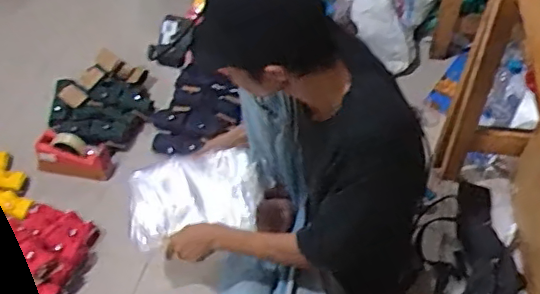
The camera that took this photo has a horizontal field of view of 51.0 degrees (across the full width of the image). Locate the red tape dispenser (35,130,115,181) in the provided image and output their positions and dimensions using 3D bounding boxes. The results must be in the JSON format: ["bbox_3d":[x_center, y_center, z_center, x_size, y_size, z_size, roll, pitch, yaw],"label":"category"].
[{"bbox_3d":[-0.506,0.023,1.468,0.192,0.114,0.062,7,49,7],"label":"red tape dispenser"}]

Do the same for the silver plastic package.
[{"bbox_3d":[-0.157,0.108,1.213,0.283,0.068,0.180,-8,49,-6],"label":"silver plastic package"}]

